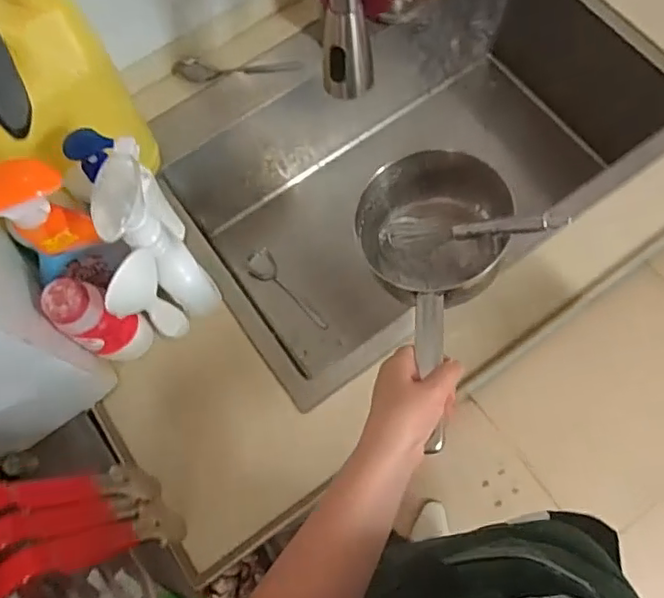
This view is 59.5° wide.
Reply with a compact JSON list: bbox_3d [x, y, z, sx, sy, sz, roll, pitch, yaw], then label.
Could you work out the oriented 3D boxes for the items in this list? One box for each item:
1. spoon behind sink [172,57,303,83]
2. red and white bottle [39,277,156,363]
[{"bbox_3d":[-0.131,-0.332,0.835,0.186,0.034,0.031,-12,70,-23],"label":"spoon behind sink"},{"bbox_3d":[-0.245,0.026,0.619,0.055,0.142,0.057,-1,71,2],"label":"red and white bottle"}]

